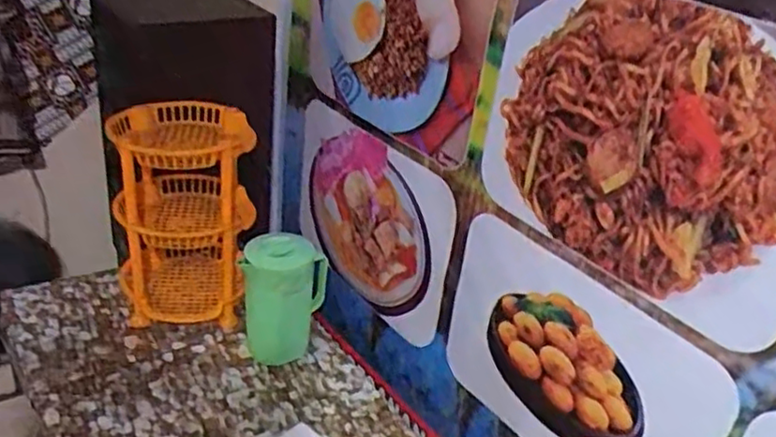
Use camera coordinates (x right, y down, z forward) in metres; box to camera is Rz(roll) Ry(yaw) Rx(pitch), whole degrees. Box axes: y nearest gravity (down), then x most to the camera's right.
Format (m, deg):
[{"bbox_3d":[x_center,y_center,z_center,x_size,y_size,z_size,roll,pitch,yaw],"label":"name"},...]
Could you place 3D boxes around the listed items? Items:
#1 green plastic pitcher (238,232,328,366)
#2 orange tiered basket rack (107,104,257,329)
[{"bbox_3d":[-0.172,0.130,1.137,0.126,0.194,0.101,6,30,-1],"label":"green plastic pitcher"},{"bbox_3d":[-0.355,-0.010,1.208,0.219,0.332,0.229,3,30,-6],"label":"orange tiered basket rack"}]

